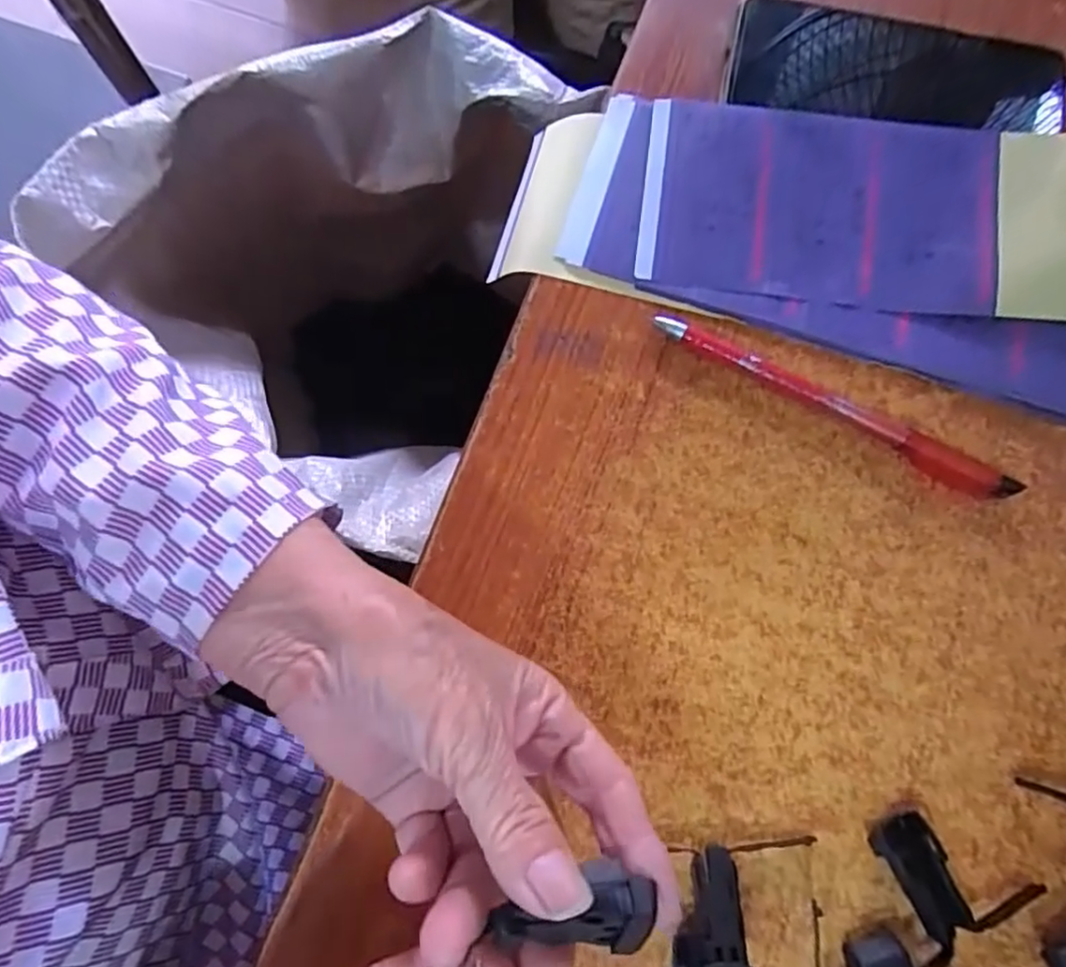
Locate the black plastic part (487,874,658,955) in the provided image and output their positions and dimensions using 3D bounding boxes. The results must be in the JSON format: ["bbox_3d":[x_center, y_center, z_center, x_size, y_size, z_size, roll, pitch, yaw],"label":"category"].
[{"bbox_3d":[0.012,0.131,0.193,0.050,0.017,0.021,3,78,-15],"label":"black plastic part"}]

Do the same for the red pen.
[{"bbox_3d":[0.136,-0.038,0.295,0.172,0.009,0.016,30,79,5],"label":"red pen"}]

